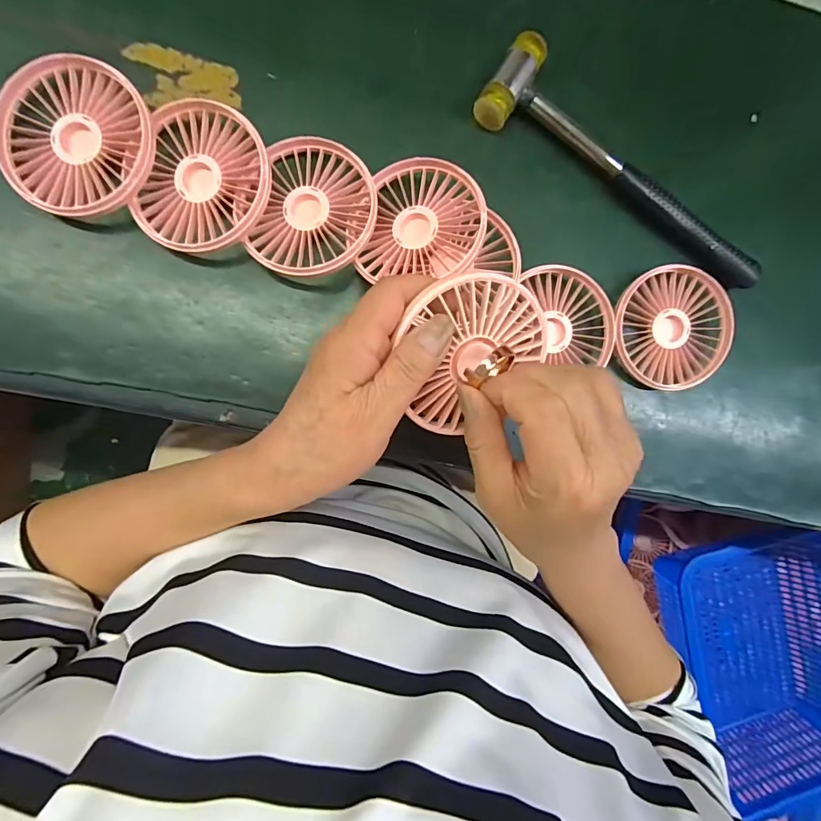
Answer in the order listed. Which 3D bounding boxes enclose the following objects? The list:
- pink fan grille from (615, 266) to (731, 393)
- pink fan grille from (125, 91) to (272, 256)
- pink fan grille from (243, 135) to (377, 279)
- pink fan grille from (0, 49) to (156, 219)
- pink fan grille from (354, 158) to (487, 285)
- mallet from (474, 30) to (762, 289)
[{"bbox_3d":[0.189,-0.060,0.334,0.086,0.019,0.086,-3,92,-9],"label":"pink fan grille"},{"bbox_3d":[-0.123,-0.139,0.279,0.074,0.018,0.088,18,90,0],"label":"pink fan grille"},{"bbox_3d":[-0.060,-0.127,0.292,0.070,0.029,0.088,15,89,-9],"label":"pink fan grille"},{"bbox_3d":[-0.195,-0.158,0.268,0.086,0.023,0.085,0,92,-9],"label":"pink fan grille"},{"bbox_3d":[0.010,-0.121,0.291,0.075,0.011,0.079,9,84,14],"label":"pink fan grille"},{"bbox_3d":[0.156,-0.165,0.325,0.234,0.020,0.061,32,87,-8],"label":"mallet"}]

